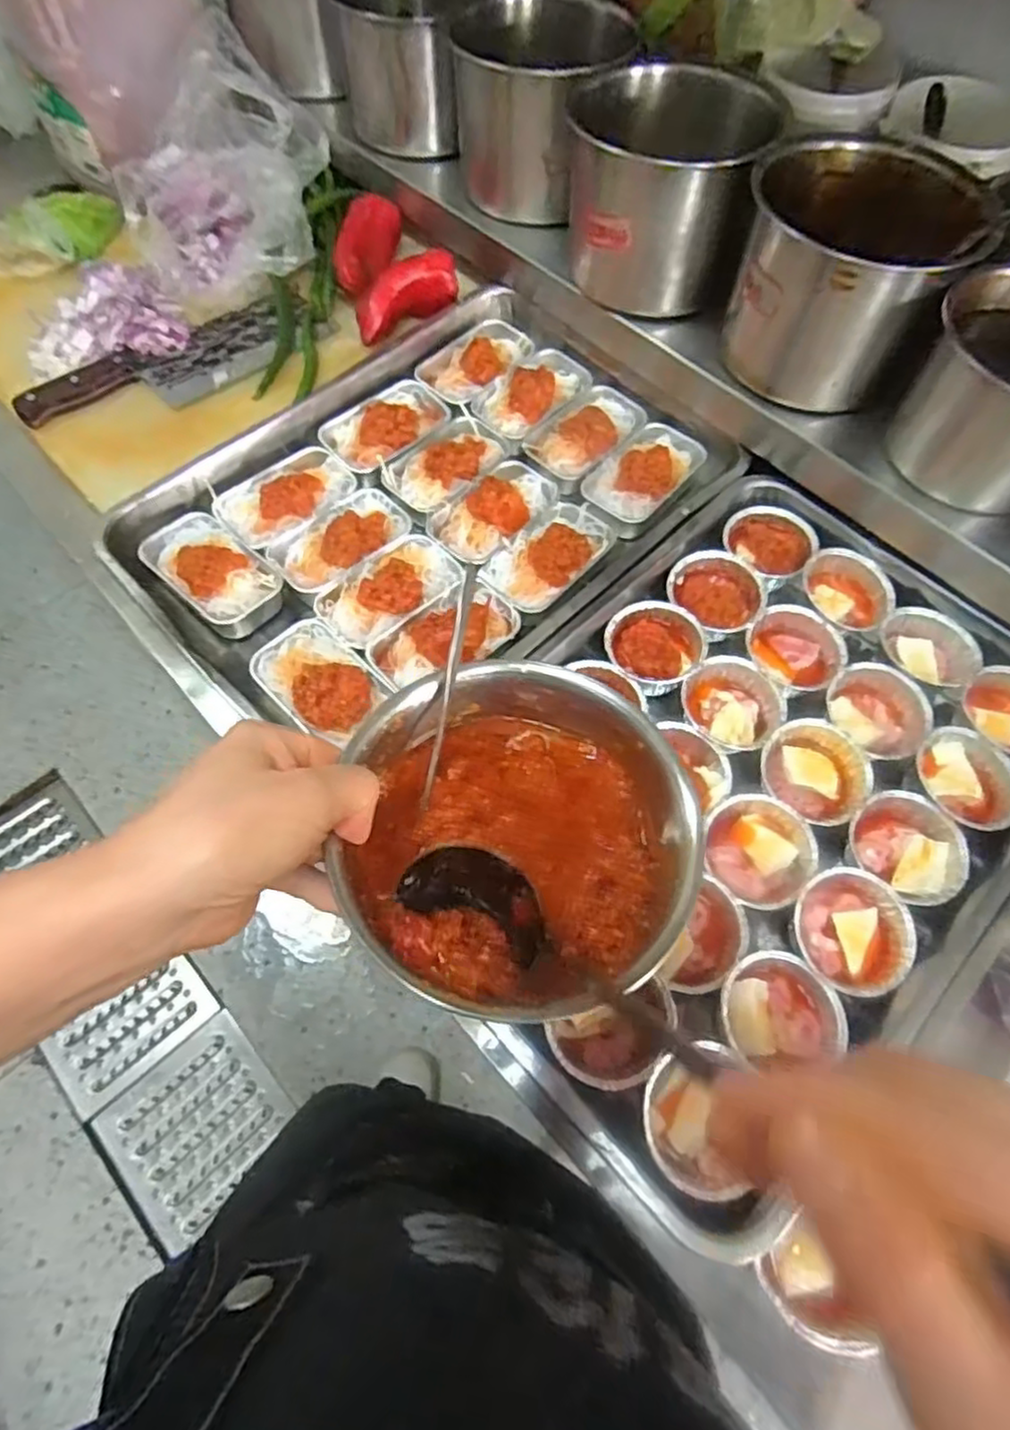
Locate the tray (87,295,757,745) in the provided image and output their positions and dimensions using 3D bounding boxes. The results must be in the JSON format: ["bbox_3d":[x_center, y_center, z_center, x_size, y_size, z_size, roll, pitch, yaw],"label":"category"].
[{"bbox_3d":[-0.064,-0.186,0.629,0.506,0.040,0.337,-40,70,-19],"label":"tray"}]

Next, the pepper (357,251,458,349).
[{"bbox_3d":[-0.104,-0.431,0.719,0.121,0.042,0.055,-33,68,-1],"label":"pepper"}]

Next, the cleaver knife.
[{"bbox_3d":[-0.330,-0.347,0.700,0.285,0.021,0.085,-31,68,-16],"label":"cleaver knife"}]

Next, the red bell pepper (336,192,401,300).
[{"bbox_3d":[-0.151,-0.505,0.756,0.054,0.045,0.121,18,79,8],"label":"red bell pepper"}]

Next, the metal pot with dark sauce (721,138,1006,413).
[{"bbox_3d":[0.274,-0.357,0.570,0.156,0.128,0.164,0,63,-1],"label":"metal pot with dark sauce"}]

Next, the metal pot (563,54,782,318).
[{"bbox_3d":[0.138,-0.465,0.629,0.162,0.139,0.147,-4,63,-3],"label":"metal pot"}]

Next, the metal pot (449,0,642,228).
[{"bbox_3d":[0.028,-0.584,0.686,0.150,0.136,0.153,0,63,-1],"label":"metal pot"}]

